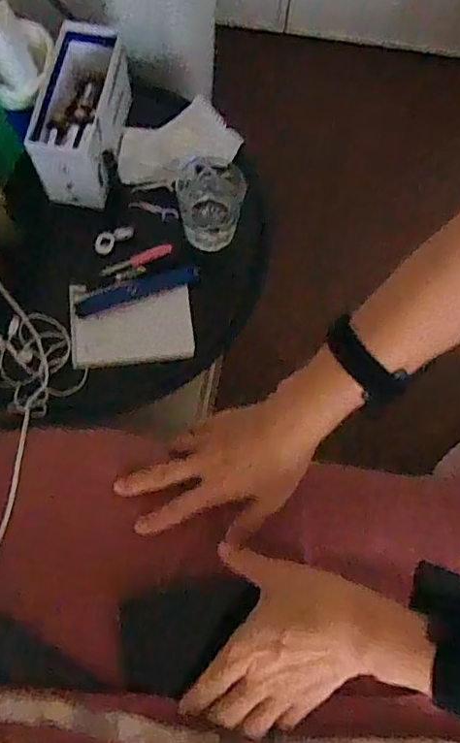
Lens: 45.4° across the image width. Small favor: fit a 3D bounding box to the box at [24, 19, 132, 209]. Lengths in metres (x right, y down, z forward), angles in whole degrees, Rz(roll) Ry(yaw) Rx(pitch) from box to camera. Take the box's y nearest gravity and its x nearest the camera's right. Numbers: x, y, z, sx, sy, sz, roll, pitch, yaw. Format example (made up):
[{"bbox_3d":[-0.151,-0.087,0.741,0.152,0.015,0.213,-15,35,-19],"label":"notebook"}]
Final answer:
[{"bbox_3d":[-0.190,-0.333,0.717,0.085,0.093,0.203,9,73,1],"label":"box"}]

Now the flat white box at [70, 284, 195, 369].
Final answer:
[{"bbox_3d":[-0.123,-0.061,0.687,0.149,0.015,0.103,-7,73,-4],"label":"flat white box"}]

